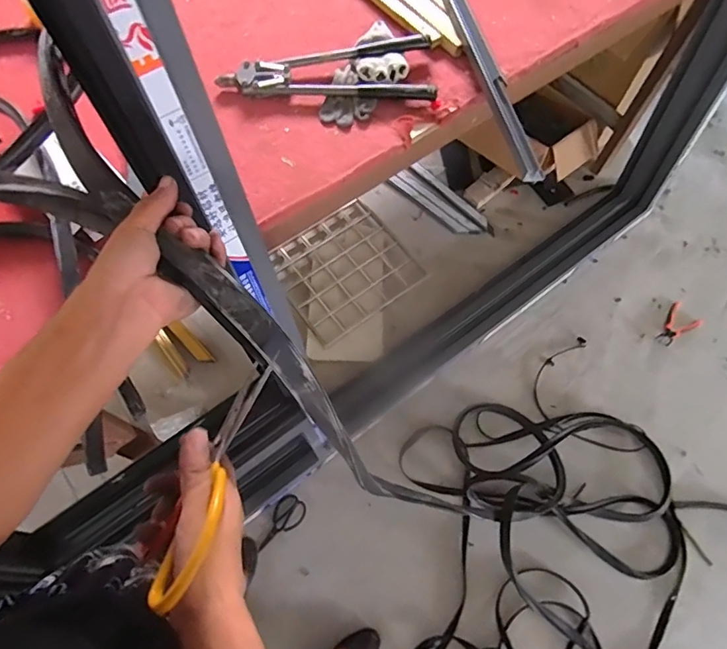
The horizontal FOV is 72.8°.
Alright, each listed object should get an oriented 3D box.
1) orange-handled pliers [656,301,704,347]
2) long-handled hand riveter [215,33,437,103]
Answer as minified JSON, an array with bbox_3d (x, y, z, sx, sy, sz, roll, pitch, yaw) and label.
[{"bbox_3d":[0.984,0.000,1.552,0.159,0.015,0.095,-37,58,-13],"label":"orange-handled pliers"},{"bbox_3d":[-0.064,-0.459,0.891,0.374,0.035,0.137,0,66,0],"label":"long-handled hand riveter"}]

